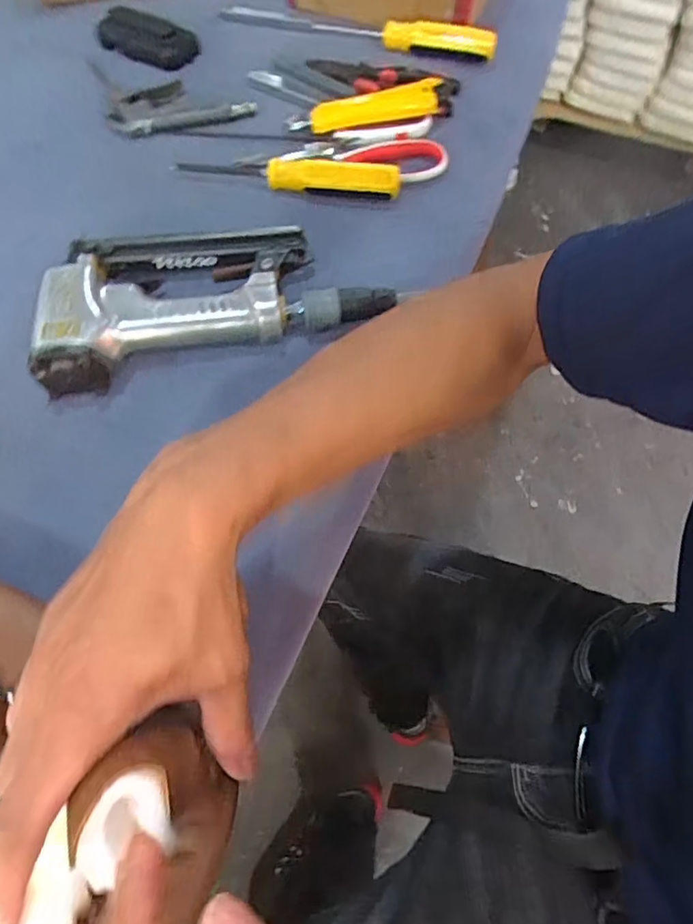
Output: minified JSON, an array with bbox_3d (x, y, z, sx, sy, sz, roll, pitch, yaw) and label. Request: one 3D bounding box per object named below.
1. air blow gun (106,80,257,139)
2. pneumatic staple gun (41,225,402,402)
[{"bbox_3d":[-0.160,-0.337,0.527,0.141,0.020,0.067,-1,62,0],"label":"air blow gun"},{"bbox_3d":[-0.100,-0.130,0.412,0.256,0.038,0.121,-14,63,-7],"label":"pneumatic staple gun"}]

